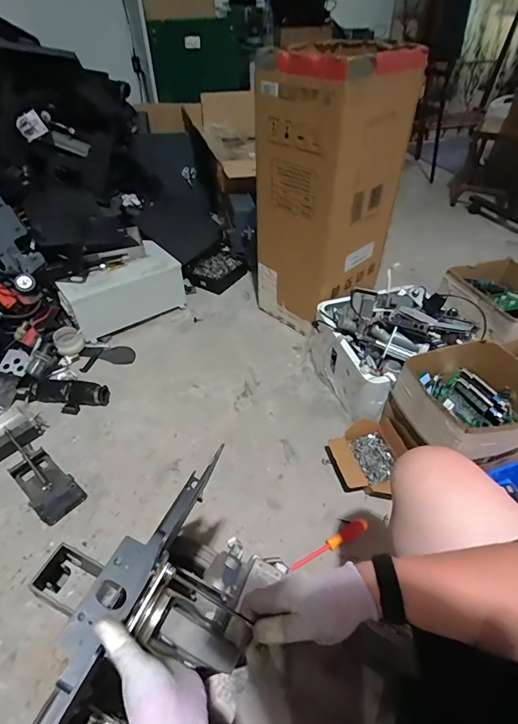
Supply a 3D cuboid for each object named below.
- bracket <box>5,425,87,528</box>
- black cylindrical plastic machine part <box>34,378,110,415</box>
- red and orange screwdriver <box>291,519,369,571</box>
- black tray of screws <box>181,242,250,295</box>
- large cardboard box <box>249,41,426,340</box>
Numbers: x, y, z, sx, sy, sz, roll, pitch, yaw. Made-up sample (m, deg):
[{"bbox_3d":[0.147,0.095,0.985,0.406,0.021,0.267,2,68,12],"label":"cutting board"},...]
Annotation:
[{"bbox_3d":[-0.579,0.282,1.013,0.271,0.115,0.110,28,50,30],"label":"bracket"},{"bbox_3d":[-0.605,0.104,1.238,0.244,0.062,0.097,5,42,8],"label":"black cylindrical plastic machine part"},{"bbox_3d":[0.167,0.427,0.913,0.201,0.031,0.034,-21,46,-21],"label":"red and orange screwdriver"},{"bbox_3d":[-0.178,-0.417,1.713,0.206,0.092,0.257,23,48,24],"label":"black tray of screws"},{"bbox_3d":[0.216,-0.502,1.253,0.348,0.767,0.324,-32,51,-29],"label":"large cardboard box"}]

